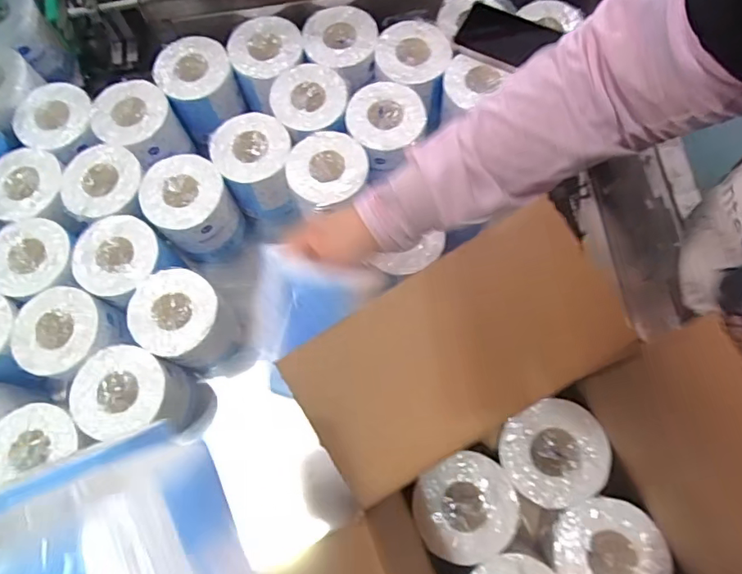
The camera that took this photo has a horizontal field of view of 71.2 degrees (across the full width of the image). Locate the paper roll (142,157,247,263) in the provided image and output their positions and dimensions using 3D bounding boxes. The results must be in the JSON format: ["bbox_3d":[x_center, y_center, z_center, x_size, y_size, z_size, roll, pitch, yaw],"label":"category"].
[{"bbox_3d":[-0.223,-0.096,0.667,0.095,0.118,0.096,-1,71,2],"label":"paper roll"}]

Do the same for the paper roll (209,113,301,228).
[{"bbox_3d":[-0.146,-0.150,0.691,0.091,0.126,0.089,-1,71,2],"label":"paper roll"}]

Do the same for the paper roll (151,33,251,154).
[{"bbox_3d":[-0.231,-0.271,0.723,0.101,0.103,0.099,-22,72,-5],"label":"paper roll"}]

